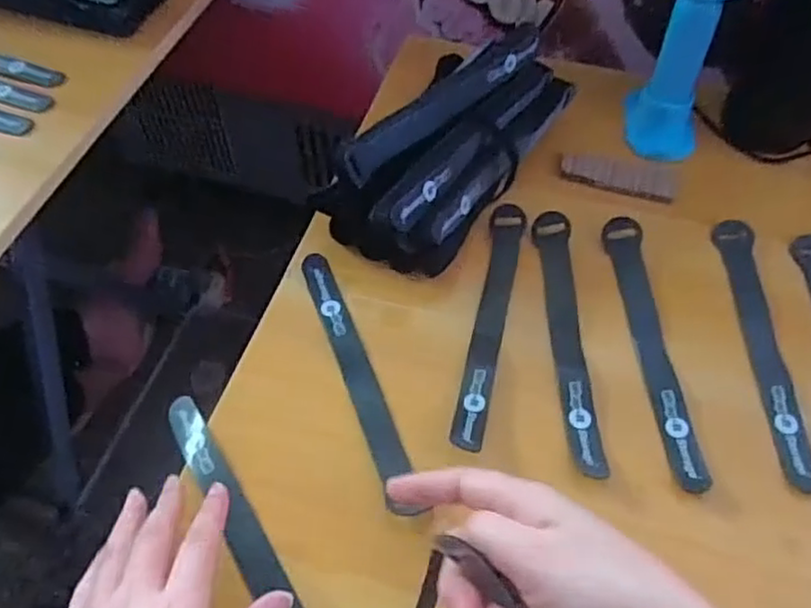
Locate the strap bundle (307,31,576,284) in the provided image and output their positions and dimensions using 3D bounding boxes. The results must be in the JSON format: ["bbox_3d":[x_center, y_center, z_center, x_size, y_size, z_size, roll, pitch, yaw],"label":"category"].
[{"bbox_3d":[0.040,-0.116,0.512,0.092,0.080,0.229,31,58,20],"label":"strap bundle"}]

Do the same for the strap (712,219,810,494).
[{"bbox_3d":[0.227,0.022,0.444,0.025,0.004,0.198,2,52,6],"label":"strap"}]

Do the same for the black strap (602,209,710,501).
[{"bbox_3d":[0.156,0.021,0.445,0.025,0.006,0.202,-5,52,7],"label":"black strap"}]

